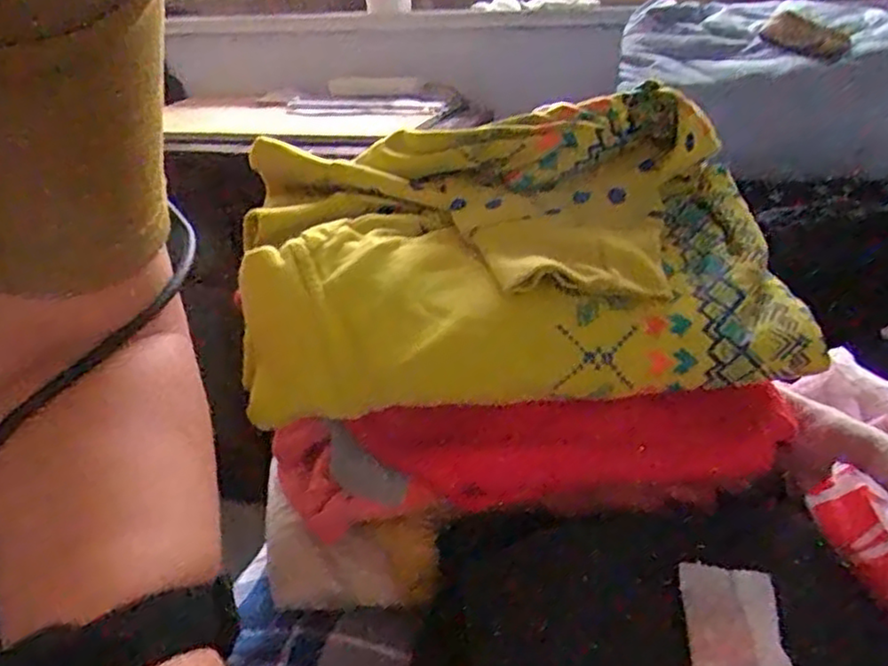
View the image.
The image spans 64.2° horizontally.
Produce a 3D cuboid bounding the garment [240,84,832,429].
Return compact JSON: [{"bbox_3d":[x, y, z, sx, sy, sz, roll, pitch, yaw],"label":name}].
[{"bbox_3d":[0.035,-0.058,0.380,0.275,0.073,0.208,-7,49,-8],"label":"garment"}]

